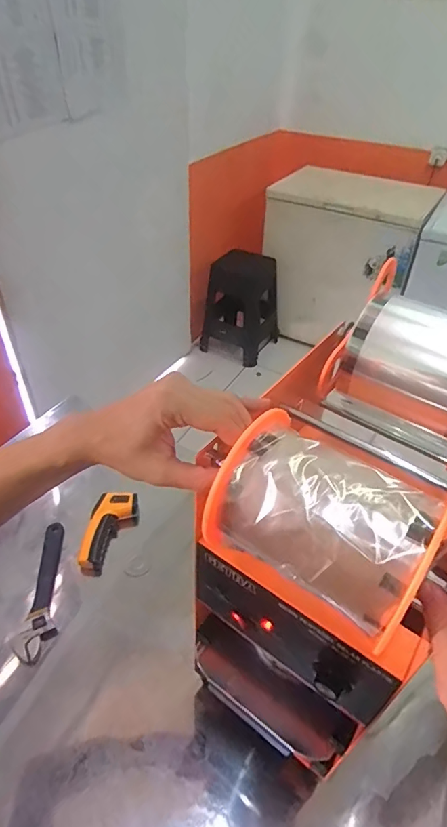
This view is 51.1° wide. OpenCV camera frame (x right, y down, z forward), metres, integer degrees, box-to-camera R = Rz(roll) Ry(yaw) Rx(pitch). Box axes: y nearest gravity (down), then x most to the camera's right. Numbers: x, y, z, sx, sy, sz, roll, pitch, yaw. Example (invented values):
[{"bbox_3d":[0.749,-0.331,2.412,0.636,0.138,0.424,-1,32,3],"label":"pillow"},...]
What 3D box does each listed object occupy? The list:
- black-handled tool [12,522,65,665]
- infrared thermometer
[{"bbox_3d":[-0.292,0.284,0.777,0.060,0.020,0.235,1,42,-1],"label":"black-handled tool"},{"bbox_3d":[-0.216,0.213,0.852,0.071,0.050,0.154,14,43,14],"label":"infrared thermometer"}]

